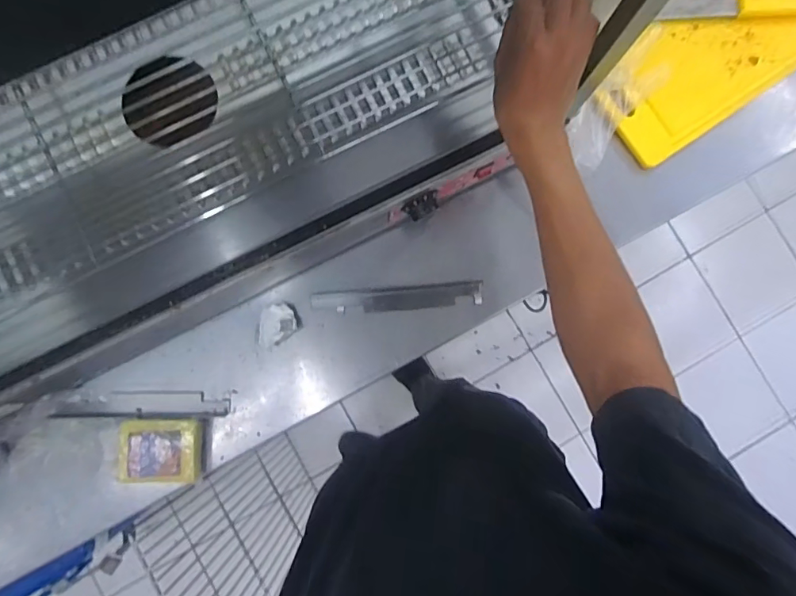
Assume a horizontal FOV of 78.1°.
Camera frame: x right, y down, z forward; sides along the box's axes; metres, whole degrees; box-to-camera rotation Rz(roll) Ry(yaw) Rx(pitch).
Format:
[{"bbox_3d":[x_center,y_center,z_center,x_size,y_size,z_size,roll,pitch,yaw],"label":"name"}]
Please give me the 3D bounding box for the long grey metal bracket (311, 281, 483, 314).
[{"bbox_3d":[0.001,0.001,0.710,0.243,0.015,0.034,-5,86,-1],"label":"long grey metal bracket"}]

